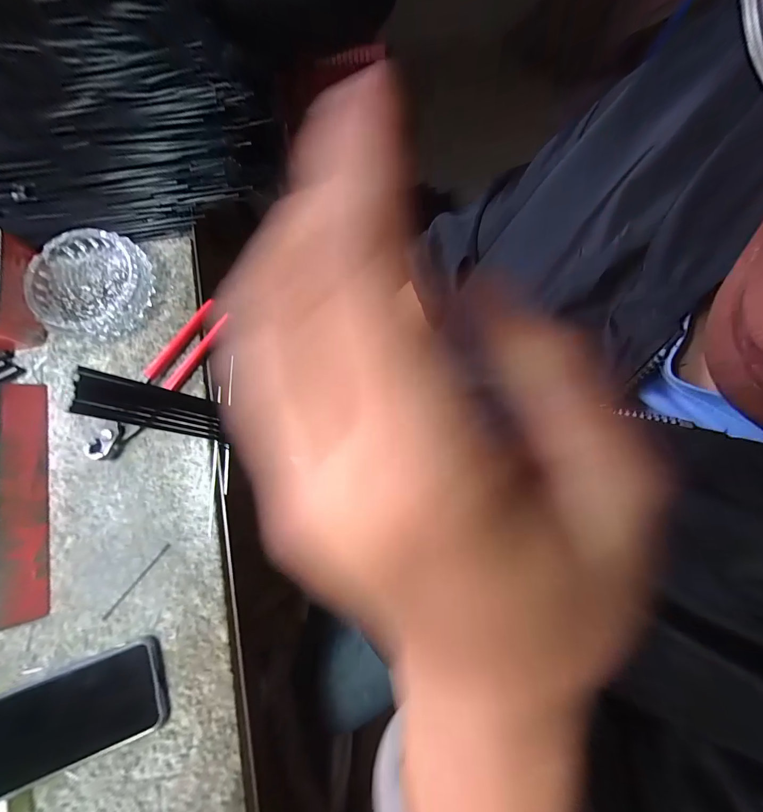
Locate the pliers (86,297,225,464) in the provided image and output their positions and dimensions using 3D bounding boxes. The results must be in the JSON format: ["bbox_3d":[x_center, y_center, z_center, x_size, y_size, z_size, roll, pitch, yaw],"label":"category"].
[{"bbox_3d":[-0.243,-0.028,0.350,0.041,0.016,0.199,30,79,5],"label":"pliers"}]

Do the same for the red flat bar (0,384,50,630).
[{"bbox_3d":[-0.352,0.088,0.321,0.005,0.035,0.226,-19,77,34],"label":"red flat bar"}]

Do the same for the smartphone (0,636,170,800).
[{"bbox_3d":[-0.273,0.267,0.280,0.155,0.014,0.075,-15,83,-16],"label":"smartphone"}]

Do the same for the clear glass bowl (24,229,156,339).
[{"bbox_3d":[-0.317,-0.135,0.361,0.122,0.027,0.118,0,78,-1],"label":"clear glass bowl"}]

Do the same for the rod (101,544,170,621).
[{"bbox_3d":[-0.239,0.171,0.319,0.004,0.004,0.086,38,80,7],"label":"rod"}]

